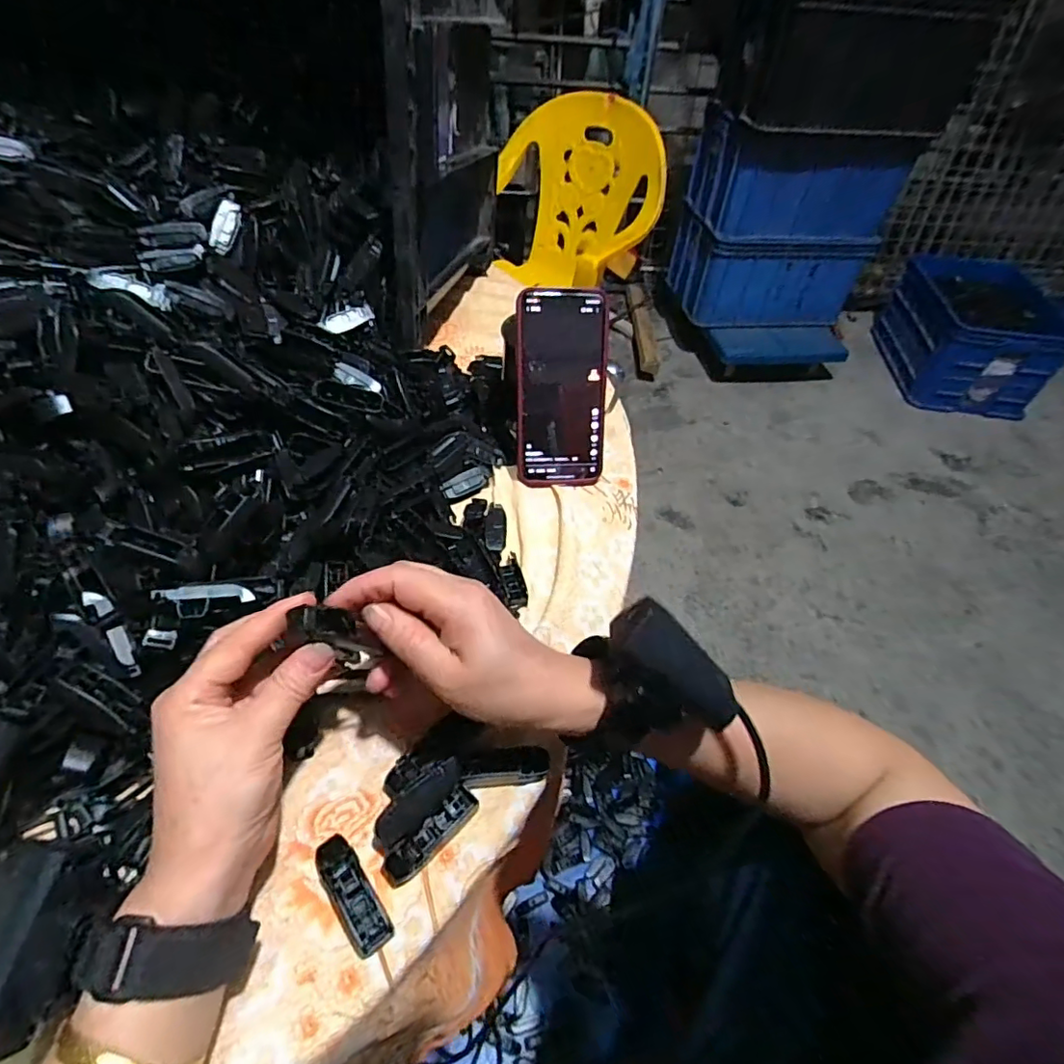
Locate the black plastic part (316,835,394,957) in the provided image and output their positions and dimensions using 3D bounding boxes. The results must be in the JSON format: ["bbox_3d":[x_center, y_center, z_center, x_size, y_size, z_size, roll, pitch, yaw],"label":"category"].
[{"bbox_3d":[-0.092,0.186,0.289,0.019,0.013,0.057,-29,58,-25],"label":"black plastic part"}]

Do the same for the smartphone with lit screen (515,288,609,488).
[{"bbox_3d":[0.026,-0.121,0.485,0.077,0.162,0.008,-2,17,-6],"label":"smartphone with lit screen"}]

